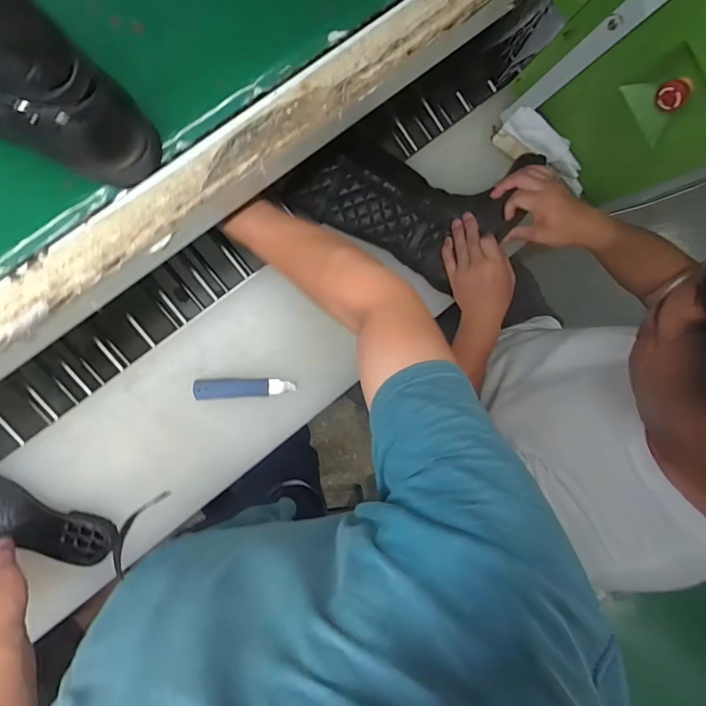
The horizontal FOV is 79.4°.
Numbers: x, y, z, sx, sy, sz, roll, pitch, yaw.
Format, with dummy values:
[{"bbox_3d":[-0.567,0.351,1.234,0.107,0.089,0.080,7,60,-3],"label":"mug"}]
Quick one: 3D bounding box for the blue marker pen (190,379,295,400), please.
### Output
[{"bbox_3d":[-0.169,0.054,0.673,0.151,0.034,0.030,-1,95,-8],"label":"blue marker pen"}]

